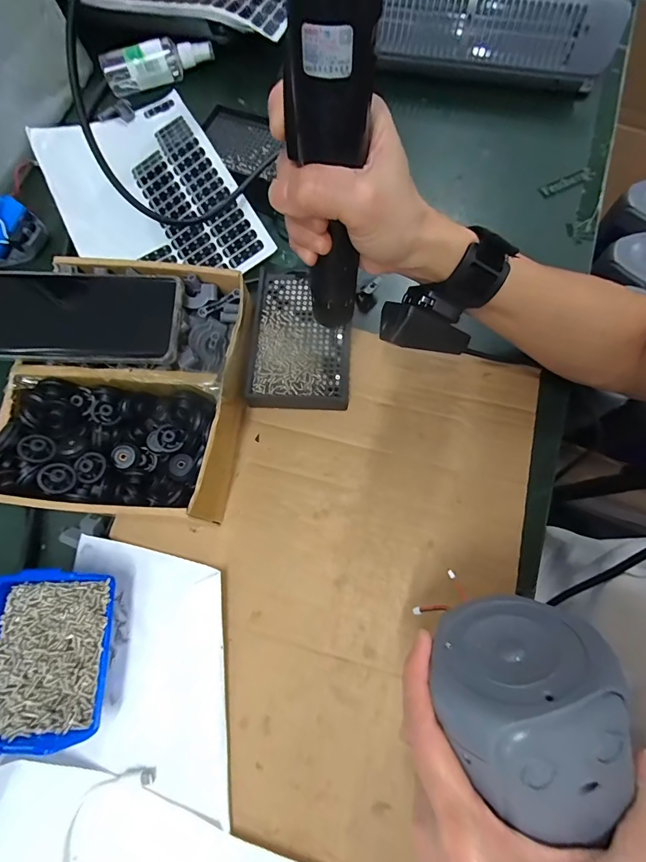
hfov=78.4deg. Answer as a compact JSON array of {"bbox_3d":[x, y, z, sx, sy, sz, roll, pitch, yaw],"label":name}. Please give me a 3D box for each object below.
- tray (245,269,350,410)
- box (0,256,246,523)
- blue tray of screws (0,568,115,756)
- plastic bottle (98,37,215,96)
[{"bbox_3d":[-0.020,-0.088,0.369,0.087,0.019,0.139,1,72,4],"label":"tray"},{"bbox_3d":[-0.152,-0.029,0.331,0.175,0.070,0.205,3,72,5],"label":"box"},{"bbox_3d":[-0.195,0.159,0.287,0.086,0.040,0.109,-4,71,3],"label":"blue tray of screws"},{"bbox_3d":[-0.200,-0.448,0.480,0.131,0.037,0.033,-22,72,-3],"label":"plastic bottle"}]

